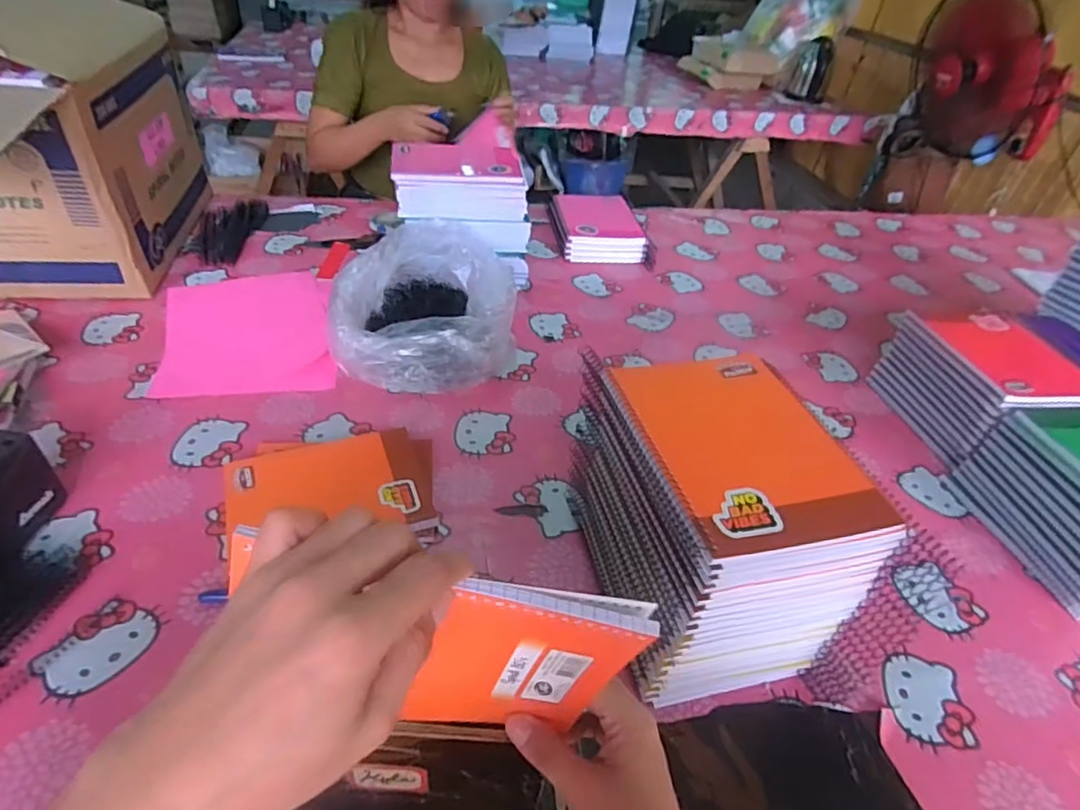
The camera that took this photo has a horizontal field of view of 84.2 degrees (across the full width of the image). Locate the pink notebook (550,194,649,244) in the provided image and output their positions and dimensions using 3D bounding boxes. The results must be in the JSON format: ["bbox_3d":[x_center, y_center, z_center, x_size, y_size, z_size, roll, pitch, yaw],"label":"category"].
[{"bbox_3d":[0.115,-0.382,1.207,0.157,0.019,0.226,0,41,-7],"label":"pink notebook"}]

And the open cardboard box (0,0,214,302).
[{"bbox_3d":[-0.782,-0.385,0.890,0.380,0.330,0.431,-3,41,-11],"label":"open cardboard box"}]

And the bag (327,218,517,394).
[{"bbox_3d":[-0.152,-0.151,0.862,0.227,0.115,0.298,4,40,-2],"label":"bag"}]

